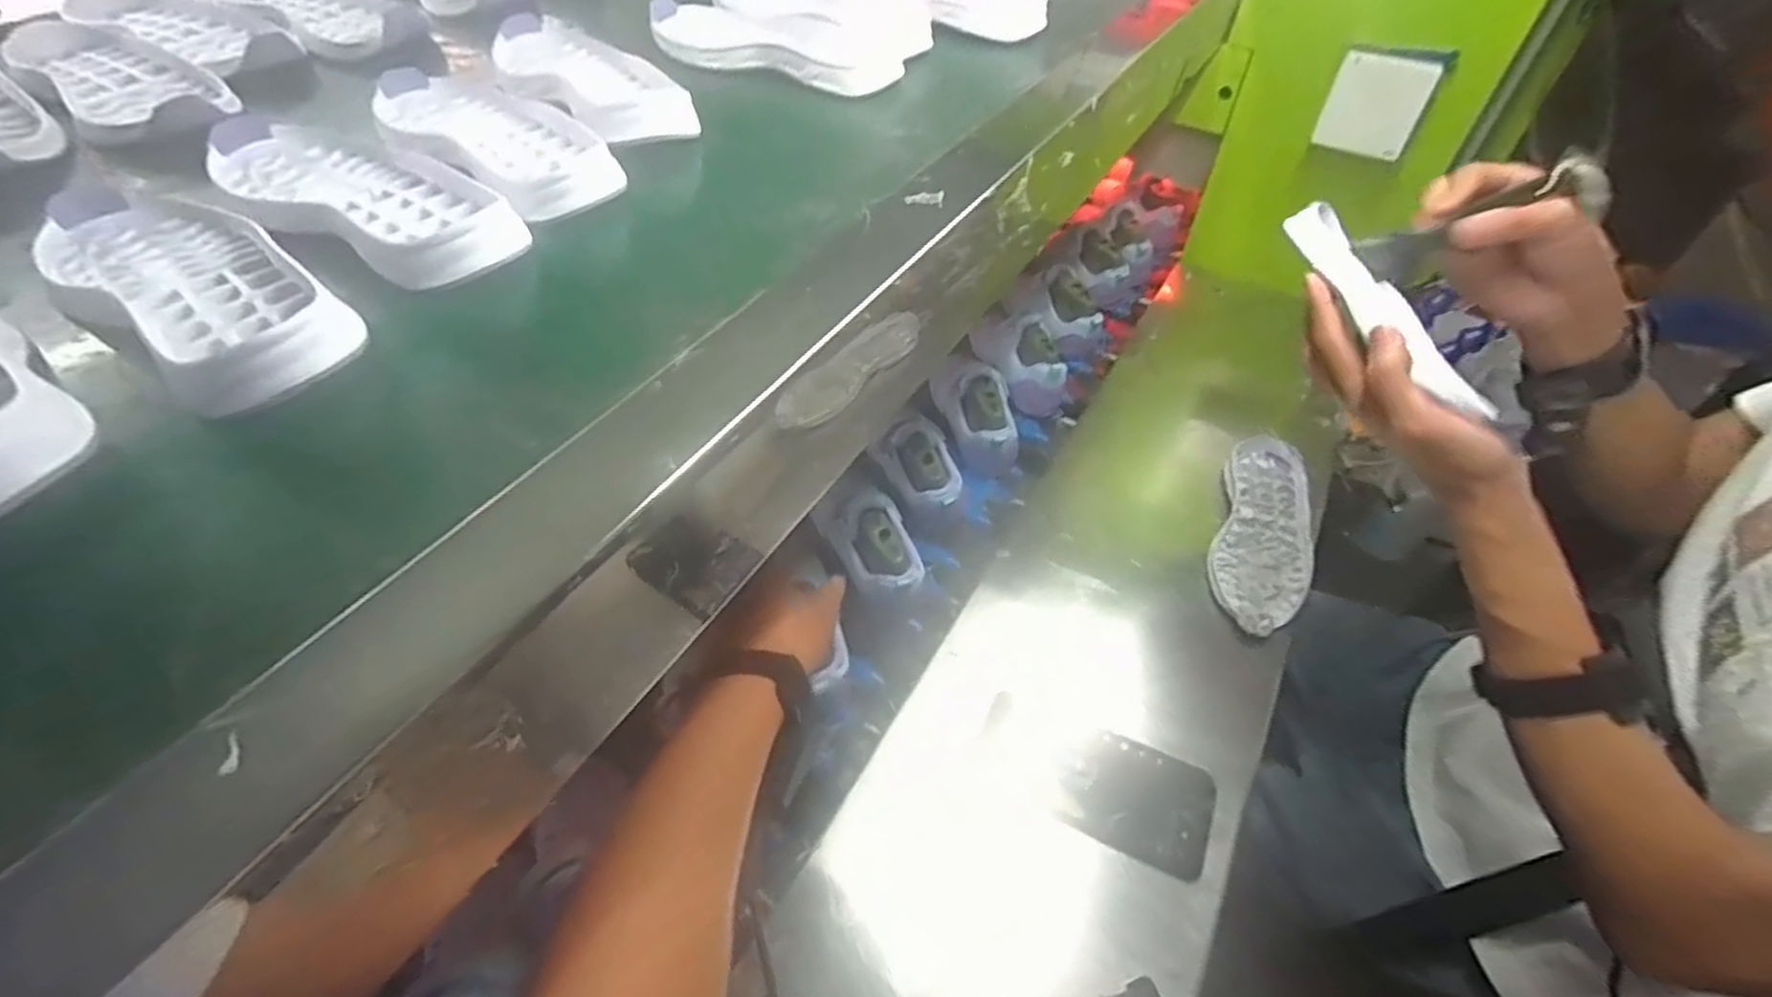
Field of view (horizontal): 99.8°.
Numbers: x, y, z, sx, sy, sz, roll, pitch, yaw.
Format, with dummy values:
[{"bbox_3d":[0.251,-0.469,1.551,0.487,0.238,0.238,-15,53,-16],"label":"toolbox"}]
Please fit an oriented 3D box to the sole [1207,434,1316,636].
[{"bbox_3d":[0.338,0.028,0.662,0.080,0.017,0.224,19,51,16],"label":"sole"}]

